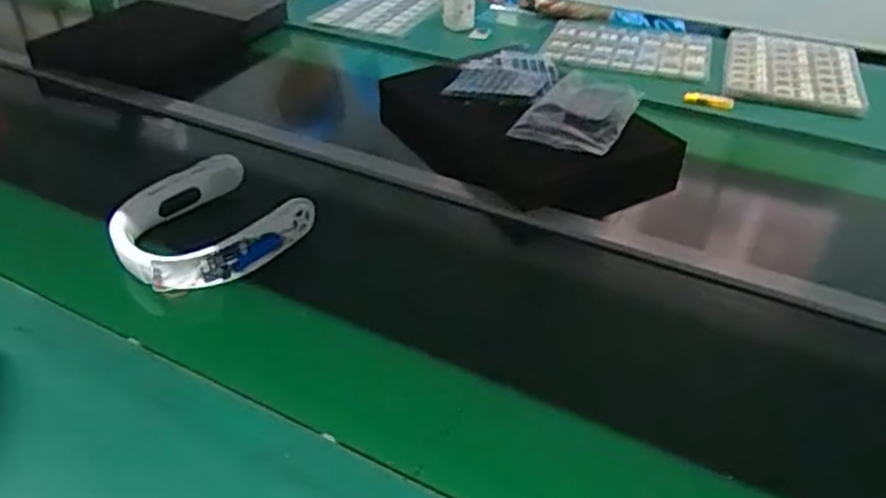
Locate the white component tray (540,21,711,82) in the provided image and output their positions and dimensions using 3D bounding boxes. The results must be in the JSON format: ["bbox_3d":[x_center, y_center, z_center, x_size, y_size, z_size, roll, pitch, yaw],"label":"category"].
[{"bbox_3d":[0.378,-0.415,1.394,0.315,0.018,0.275,13,39,16],"label":"white component tray"}]

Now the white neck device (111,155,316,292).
[{"bbox_3d":[-0.282,-0.030,0.811,0.171,0.062,0.193,29,45,31],"label":"white neck device"}]

